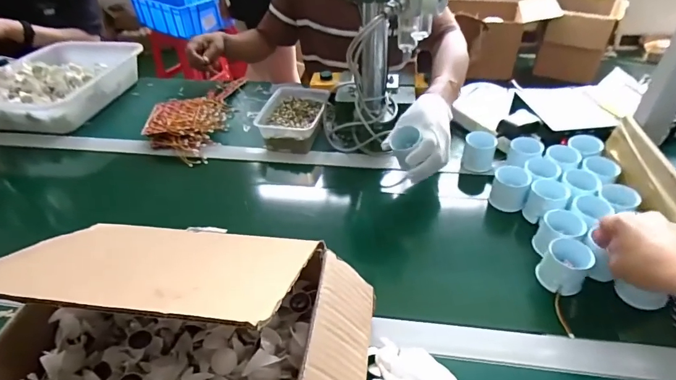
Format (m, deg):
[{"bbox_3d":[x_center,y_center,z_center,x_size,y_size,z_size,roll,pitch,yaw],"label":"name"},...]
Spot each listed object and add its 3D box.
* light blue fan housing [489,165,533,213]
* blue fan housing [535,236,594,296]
[{"bbox_3d":[0.276,-0.002,0.636,0.054,0.054,0.047,21,46,25],"label":"light blue fan housing"},{"bbox_3d":[0.291,0.096,0.507,0.047,0.054,0.051,-1,40,1],"label":"blue fan housing"}]

